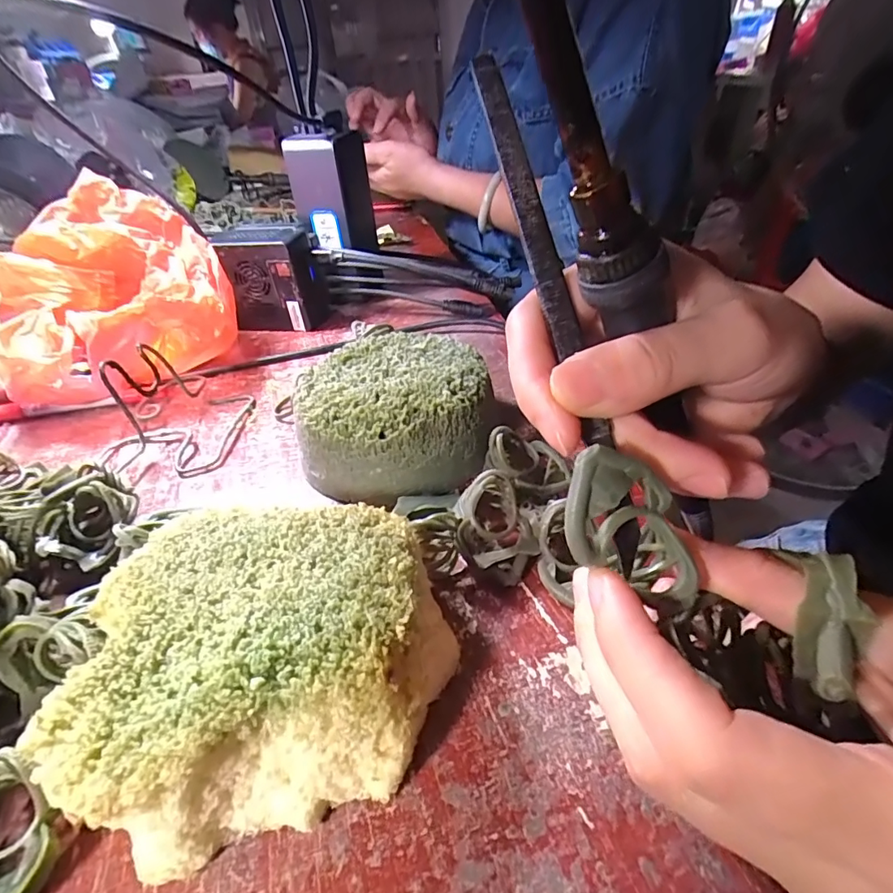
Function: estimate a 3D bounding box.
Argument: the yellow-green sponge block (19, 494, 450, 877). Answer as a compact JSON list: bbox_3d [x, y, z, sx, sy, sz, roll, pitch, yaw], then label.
[{"bbox_3d":[-0.057,0.067,0.164,0.108,0.043,0.098,-17,41,-15],"label":"yellow-green sponge block"}]

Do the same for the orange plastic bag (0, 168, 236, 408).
[{"bbox_3d":[-0.238,-0.098,0.341,0.154,0.116,0.148,26,48,33],"label":"orange plastic bag"}]

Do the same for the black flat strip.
[{"bbox_3d":[0.027,-0.063,0.146,0.009,0.004,0.129,-13,80,-7],"label":"black flat strip"}]

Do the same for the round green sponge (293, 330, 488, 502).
[{"bbox_3d":[-0.029,-0.020,0.265,0.096,0.044,0.096,-3,39,2],"label":"round green sponge"}]

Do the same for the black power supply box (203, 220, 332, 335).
[{"bbox_3d":[-0.143,-0.140,0.411,0.075,0.078,0.055,1,39,7],"label":"black power supply box"}]

